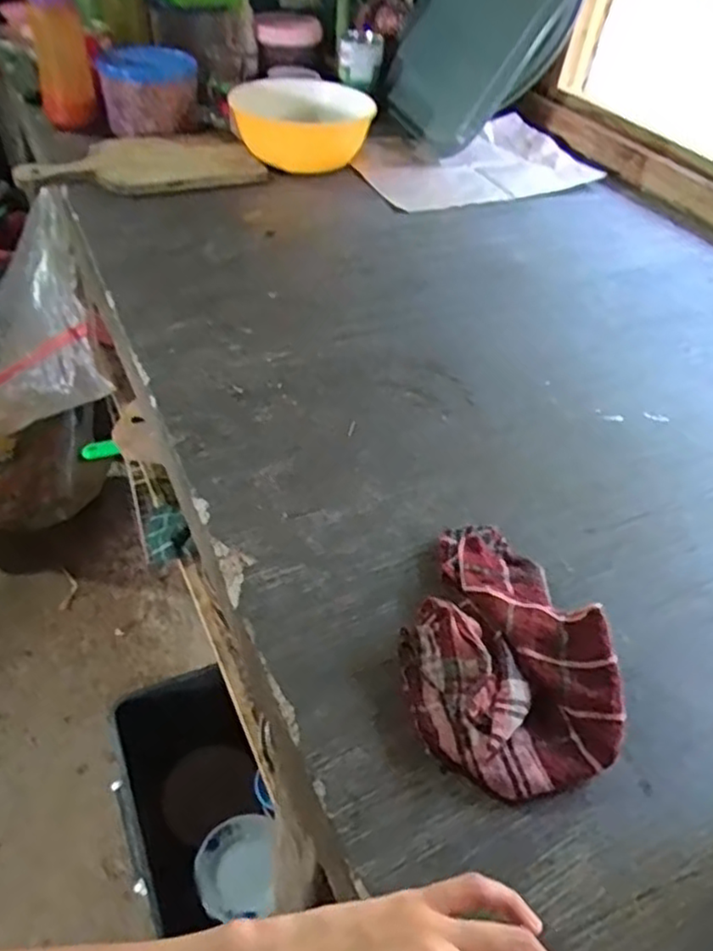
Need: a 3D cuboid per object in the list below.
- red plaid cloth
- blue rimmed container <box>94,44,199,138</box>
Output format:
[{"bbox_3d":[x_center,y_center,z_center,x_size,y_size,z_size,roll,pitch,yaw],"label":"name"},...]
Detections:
[{"bbox_3d":[0.086,0.100,0.418,0.115,0.040,0.176,-2,45,-9],"label":"red plaid cloth"},{"bbox_3d":[-0.297,-0.553,0.971,0.132,0.100,0.136,-6,46,-12],"label":"blue rimmed container"}]

